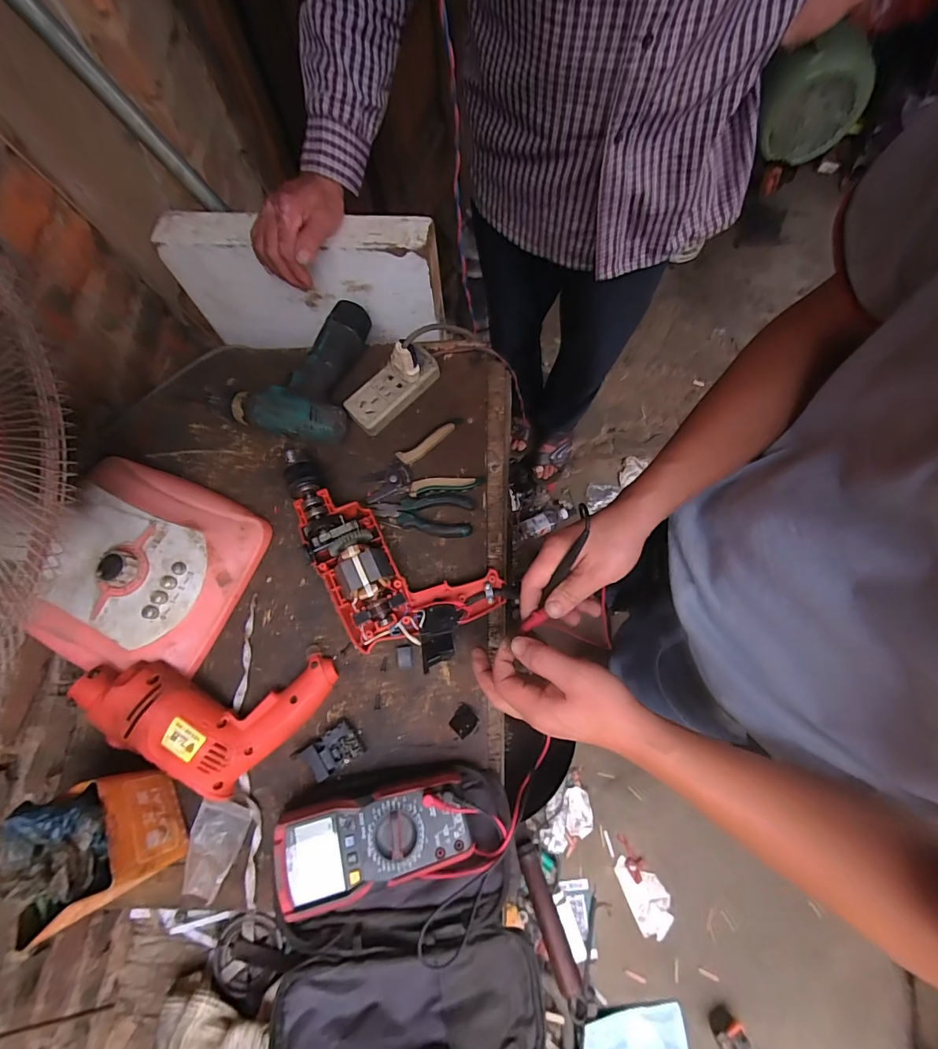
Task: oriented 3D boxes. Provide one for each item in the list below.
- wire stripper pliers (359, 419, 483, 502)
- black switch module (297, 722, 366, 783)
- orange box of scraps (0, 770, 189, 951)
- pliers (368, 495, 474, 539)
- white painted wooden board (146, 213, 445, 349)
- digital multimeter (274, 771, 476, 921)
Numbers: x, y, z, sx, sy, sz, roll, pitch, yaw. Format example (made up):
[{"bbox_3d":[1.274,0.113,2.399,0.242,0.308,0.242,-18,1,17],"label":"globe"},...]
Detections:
[{"bbox_3d":[-0.062,-0.070,0.578,0.144,0.012,0.096,-23,73,-5],"label":"wire stripper pliers"},{"bbox_3d":[-0.149,0.247,0.492,0.060,0.014,0.040,-31,73,-7],"label":"black switch module"},{"bbox_3d":[-0.354,0.304,0.430,0.097,0.125,0.102,-27,73,-6],"label":"orange box of scraps"},{"bbox_3d":[-0.060,-0.014,0.564,0.127,0.016,0.055,4,72,4],"label":"pliers"},{"bbox_3d":[-0.225,-0.346,0.656,0.364,0.178,0.070,5,72,4],"label":"white painted wooden board"},{"bbox_3d":[-0.090,0.310,0.447,0.182,0.055,0.087,-13,72,-2],"label":"digital multimeter"}]

